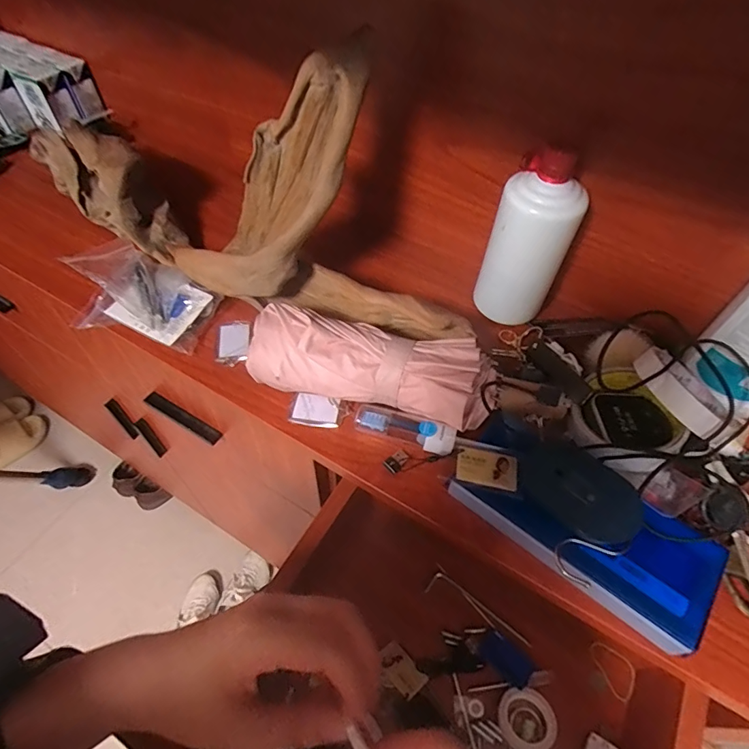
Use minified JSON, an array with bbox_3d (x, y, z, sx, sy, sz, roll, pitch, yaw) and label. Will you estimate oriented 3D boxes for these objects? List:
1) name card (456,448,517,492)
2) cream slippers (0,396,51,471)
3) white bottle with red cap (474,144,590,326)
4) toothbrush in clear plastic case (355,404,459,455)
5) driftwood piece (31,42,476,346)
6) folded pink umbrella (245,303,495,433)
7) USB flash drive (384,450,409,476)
[{"bbox_3d":[0.094,0.078,0.386,0.050,0.004,0.031,11,54,1],"label":"name card"},{"bbox_3d":[-1.037,0.170,1.282,0.176,0.067,0.221,29,59,18],"label":"cream slippers"},{"bbox_3d":[0.159,-0.137,0.466,0.072,0.167,0.077,27,58,17],"label":"white bottle with red cap"},{"bbox_3d":[0.028,0.050,0.425,0.091,0.018,0.027,19,56,11],"label":"toothbrush in clear plastic case"},{"bbox_3d":[-0.146,-0.190,0.462,0.512,0.216,0.161,34,60,21],"label":"driftwood piece"},{"bbox_3d":[-0.005,-0.007,0.423,0.213,0.064,0.069,14,55,8],"label":"folded pink umbrella"},{"bbox_3d":[0.021,0.078,0.416,0.016,0.007,0.024,39,62,23],"label":"USB flash drive"}]

